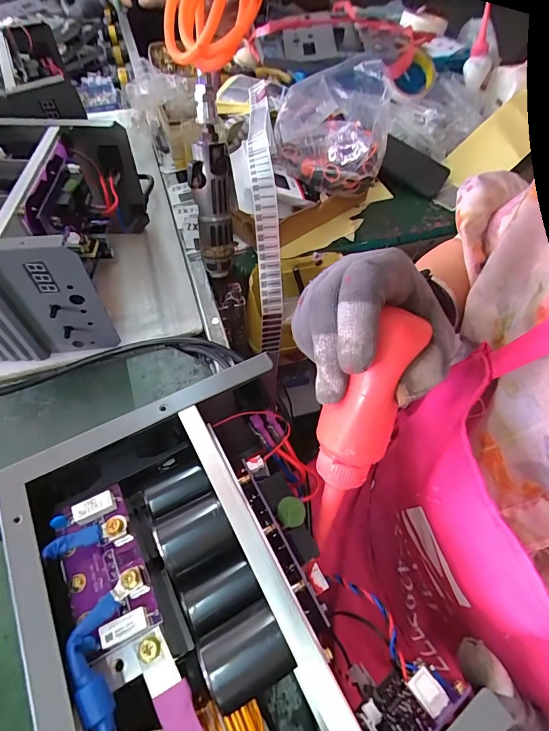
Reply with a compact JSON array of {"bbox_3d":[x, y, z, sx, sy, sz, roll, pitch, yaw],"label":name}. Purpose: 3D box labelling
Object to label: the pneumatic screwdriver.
[{"bbox_3d":[-0.072,-0.202,0.459,0.045,0.206,0.039,-3,30,-5],"label":"pneumatic screwdriver"}]

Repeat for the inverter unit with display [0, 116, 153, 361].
[{"bbox_3d":[-0.274,-0.157,0.470,0.187,0.153,0.267,-1,56,-4],"label":"inverter unit with display"}]

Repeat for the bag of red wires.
[{"bbox_3d":[0.081,-0.321,0.540,0.138,0.105,0.153,15,57,8],"label":"bag of red wires"}]

